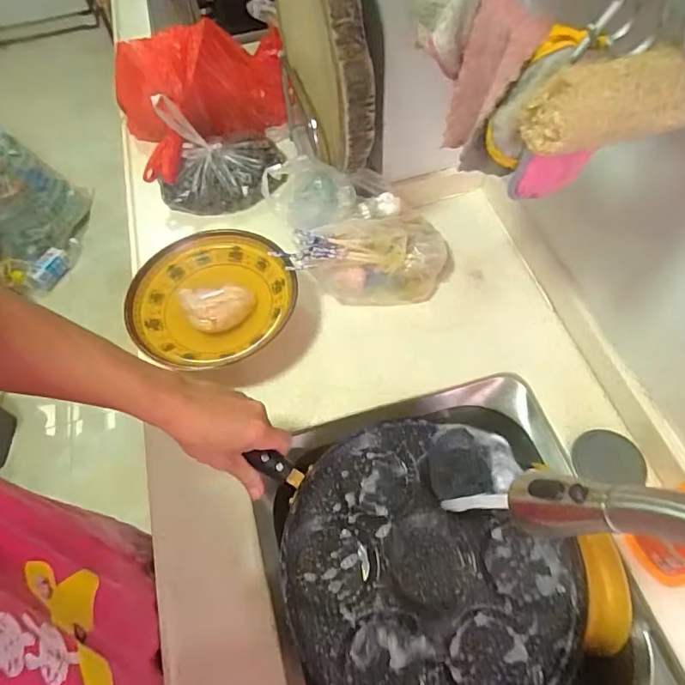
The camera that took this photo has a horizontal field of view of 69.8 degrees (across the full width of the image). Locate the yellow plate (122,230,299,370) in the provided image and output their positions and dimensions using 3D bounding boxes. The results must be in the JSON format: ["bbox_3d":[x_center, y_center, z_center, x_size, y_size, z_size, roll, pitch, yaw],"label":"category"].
[{"bbox_3d":[-0.186,-0.060,0.696,0.226,0.033,0.219,-1,59,2],"label":"yellow plate"}]

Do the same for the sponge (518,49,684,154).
[{"bbox_3d":[0.180,-0.158,0.324,0.101,0.049,0.038,-11,59,-3],"label":"sponge"}]

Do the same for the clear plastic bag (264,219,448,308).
[{"bbox_3d":[0.040,-0.124,0.726,0.231,0.116,0.099,-7,59,-1],"label":"clear plastic bag"}]

